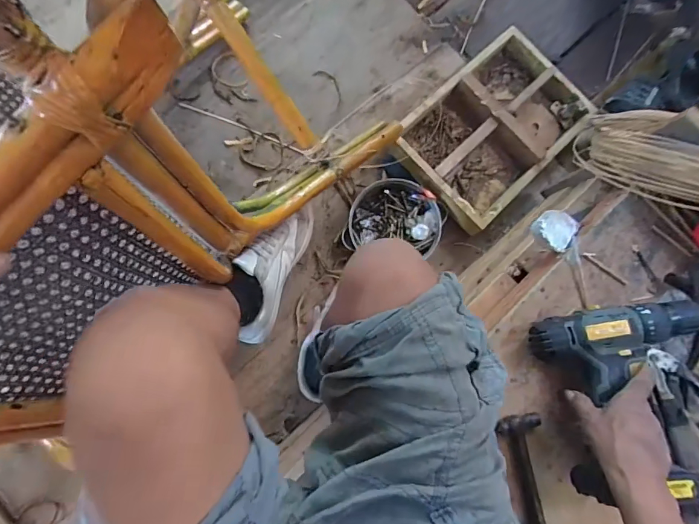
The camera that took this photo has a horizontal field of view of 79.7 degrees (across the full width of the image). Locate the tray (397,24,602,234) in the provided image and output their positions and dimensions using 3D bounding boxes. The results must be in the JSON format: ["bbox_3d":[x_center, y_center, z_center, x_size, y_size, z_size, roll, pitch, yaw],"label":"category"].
[{"bbox_3d":[0.284,-0.265,0.840,0.375,0.076,0.255,-43,87,-7],"label":"tray"}]

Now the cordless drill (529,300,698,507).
[{"bbox_3d":[0.343,0.148,0.484,0.223,0.077,0.195,-4,84,-6],"label":"cordless drill"}]

